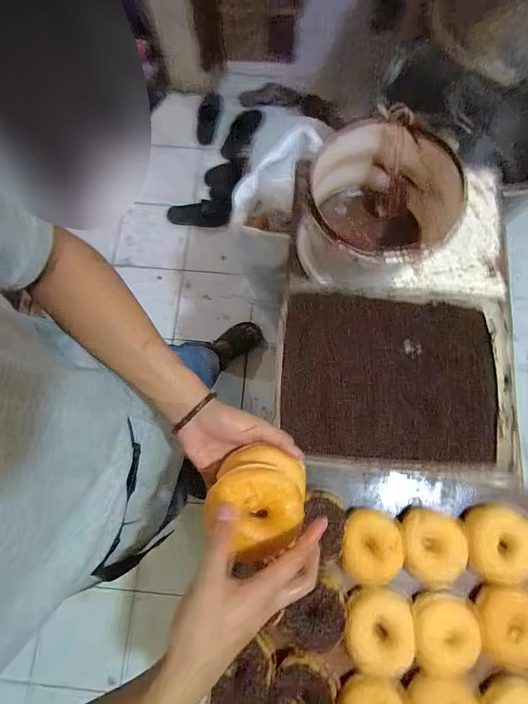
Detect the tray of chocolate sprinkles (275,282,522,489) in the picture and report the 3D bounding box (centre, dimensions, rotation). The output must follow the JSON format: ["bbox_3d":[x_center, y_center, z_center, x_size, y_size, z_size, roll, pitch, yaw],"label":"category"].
[{"bbox_3d":[0.209,0.038,0.588,0.370,0.059,0.296,4,78,2],"label":"tray of chocolate sprinkles"}]

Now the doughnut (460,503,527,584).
[{"bbox_3d":[0.347,0.280,0.537,0.092,0.032,0.098,-4,78,0],"label":"doughnut"}]

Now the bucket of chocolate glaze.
[{"bbox_3d":[0.168,-0.215,0.597,0.200,0.190,0.206,0,78,1],"label":"bucket of chocolate glaze"}]

